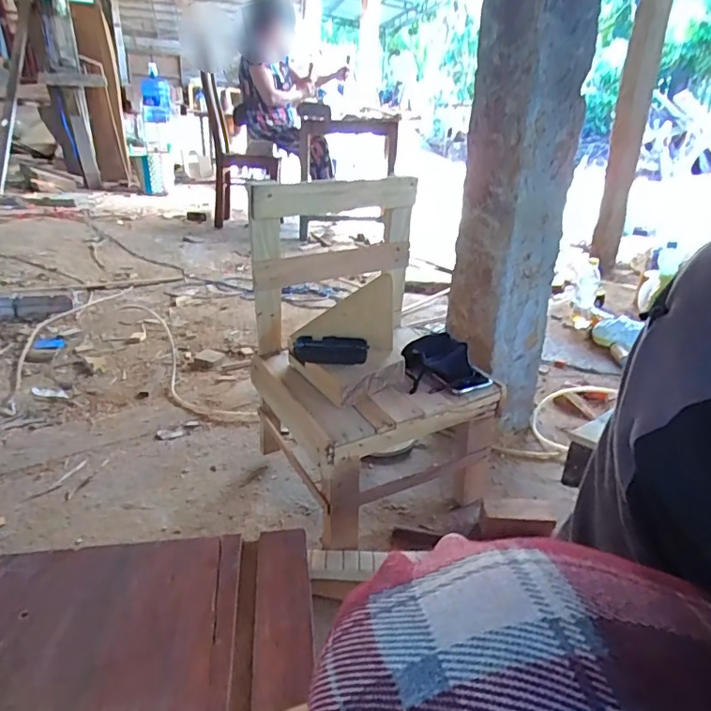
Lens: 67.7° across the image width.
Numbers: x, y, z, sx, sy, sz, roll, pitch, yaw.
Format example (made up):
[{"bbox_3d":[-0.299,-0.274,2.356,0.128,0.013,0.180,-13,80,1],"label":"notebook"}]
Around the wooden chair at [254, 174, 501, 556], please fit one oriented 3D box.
[{"bbox_3d":[0.021,-0.021,0.856,0.311,0.470,0.300,-9,25,-25],"label":"wooden chair"}]

